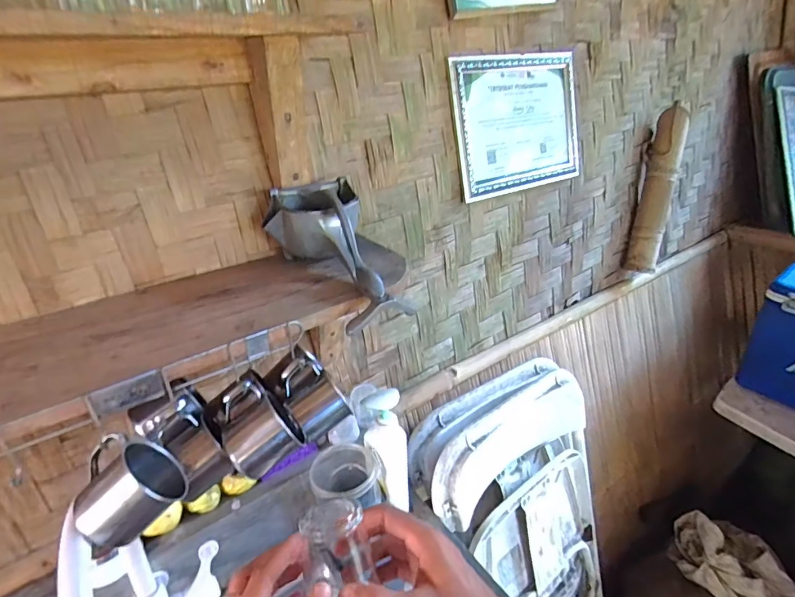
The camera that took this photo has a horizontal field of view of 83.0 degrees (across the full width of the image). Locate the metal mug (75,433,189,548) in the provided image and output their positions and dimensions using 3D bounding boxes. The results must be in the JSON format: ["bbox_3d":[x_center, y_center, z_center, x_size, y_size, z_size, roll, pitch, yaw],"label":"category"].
[{"bbox_3d":[-0.244,0.173,0.403,0.068,0.082,0.072,-49,26,-6],"label":"metal mug"}]

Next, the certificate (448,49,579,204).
[{"bbox_3d":[0.256,-0.359,0.918,0.348,0.260,0.013,-20,18,-30],"label":"certificate"}]

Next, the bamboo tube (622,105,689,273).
[{"bbox_3d":[0.670,-0.281,1.165,0.075,0.419,0.086,14,9,32],"label":"bamboo tube"}]

